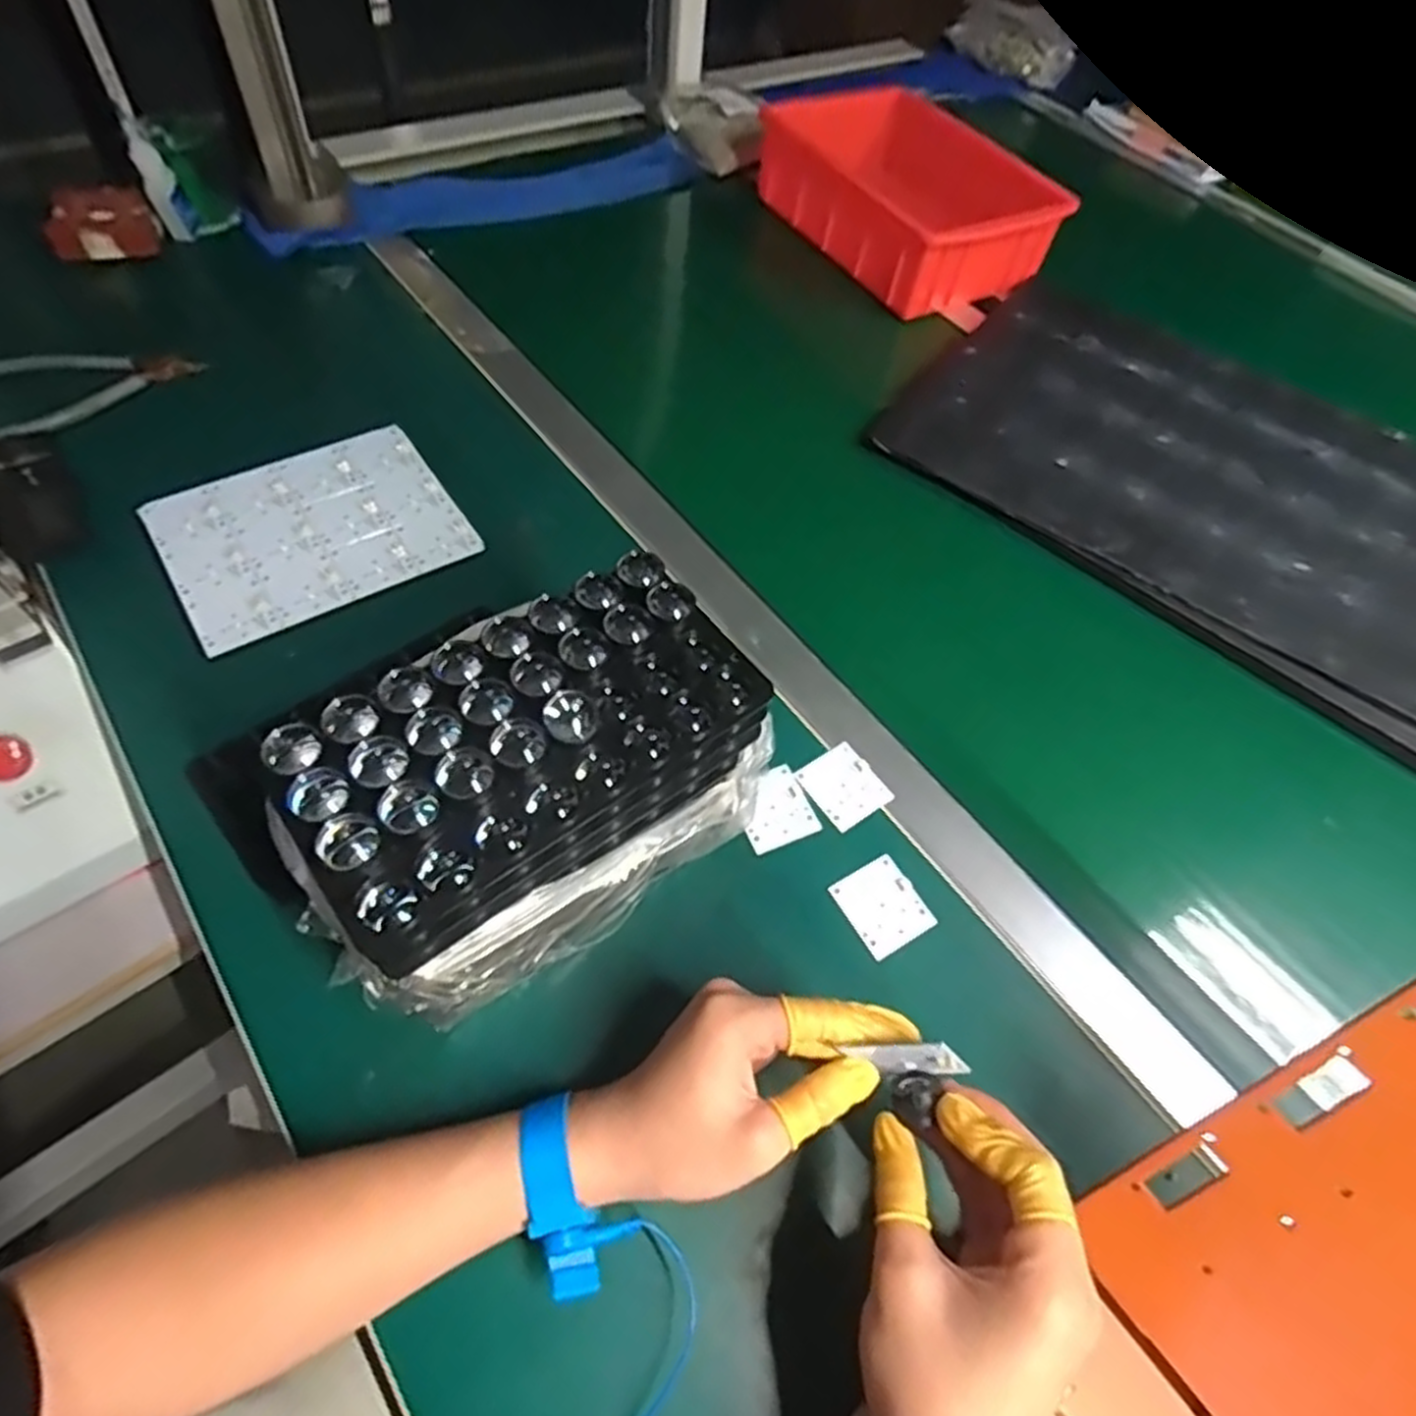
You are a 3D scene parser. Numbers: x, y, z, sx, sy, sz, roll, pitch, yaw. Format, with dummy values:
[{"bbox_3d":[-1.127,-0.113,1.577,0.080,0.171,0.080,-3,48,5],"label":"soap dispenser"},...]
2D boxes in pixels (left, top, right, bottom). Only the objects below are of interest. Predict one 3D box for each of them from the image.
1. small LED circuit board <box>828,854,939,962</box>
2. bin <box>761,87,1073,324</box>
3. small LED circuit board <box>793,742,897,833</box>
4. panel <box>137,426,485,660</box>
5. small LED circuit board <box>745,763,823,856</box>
[{"bbox_3d":[0.101,0.113,0.447,0.044,0.004,0.048,-26,63,-19],"label":"small LED circuit board"},{"bbox_3d":[0.203,-0.543,0.822,0.183,0.074,0.288,-25,63,-20],"label":"bin"},{"bbox_3d":[0.085,0.049,0.487,0.044,0.004,0.048,-30,65,-22],"label":"small LED circuit board"},{"bbox_3d":[-0.268,-0.123,0.527,0.179,0.007,0.147,-30,67,-22],"label":"panel"},{"bbox_3d":[0.040,0.061,0.473,0.045,0.005,0.046,-19,61,-17],"label":"small LED circuit board"}]

